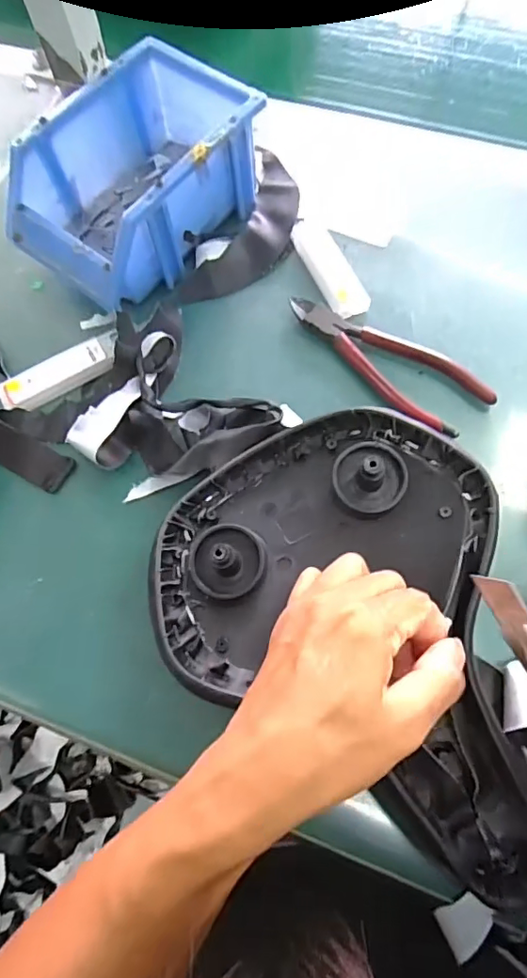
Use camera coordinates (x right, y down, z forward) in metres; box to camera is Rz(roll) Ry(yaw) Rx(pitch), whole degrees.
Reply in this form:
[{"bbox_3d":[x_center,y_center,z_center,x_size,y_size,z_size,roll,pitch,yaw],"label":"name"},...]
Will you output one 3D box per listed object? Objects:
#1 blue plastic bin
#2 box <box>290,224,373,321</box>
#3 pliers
[{"bbox_3d":[-0.094,-0.228,0.397,0.120,0.077,0.177,38,75,16],"label":"blue plastic bin"},{"bbox_3d":[0.050,-0.168,0.400,0.026,0.013,0.090,-23,69,-6],"label":"box"},{"bbox_3d":[0.089,-0.097,0.376,0.056,0.011,0.149,-39,72,-11],"label":"pliers"}]

